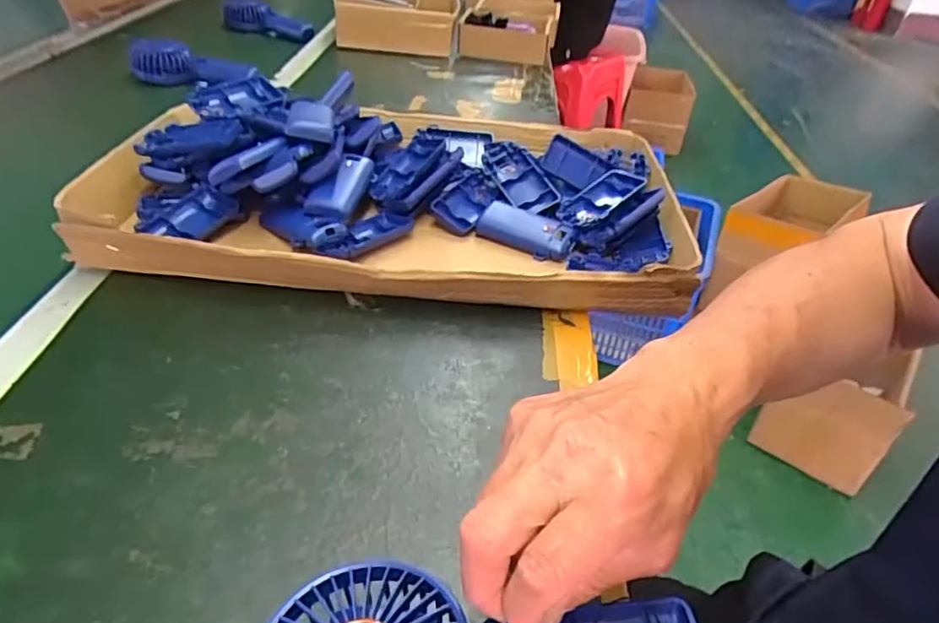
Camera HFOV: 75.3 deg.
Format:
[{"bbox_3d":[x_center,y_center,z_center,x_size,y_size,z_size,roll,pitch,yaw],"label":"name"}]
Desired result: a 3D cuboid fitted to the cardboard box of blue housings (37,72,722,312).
[{"bbox_3d":[-0.066,-0.131,0.583,0.498,0.079,0.315,2,39,0],"label":"cardboard box of blue housings"}]

